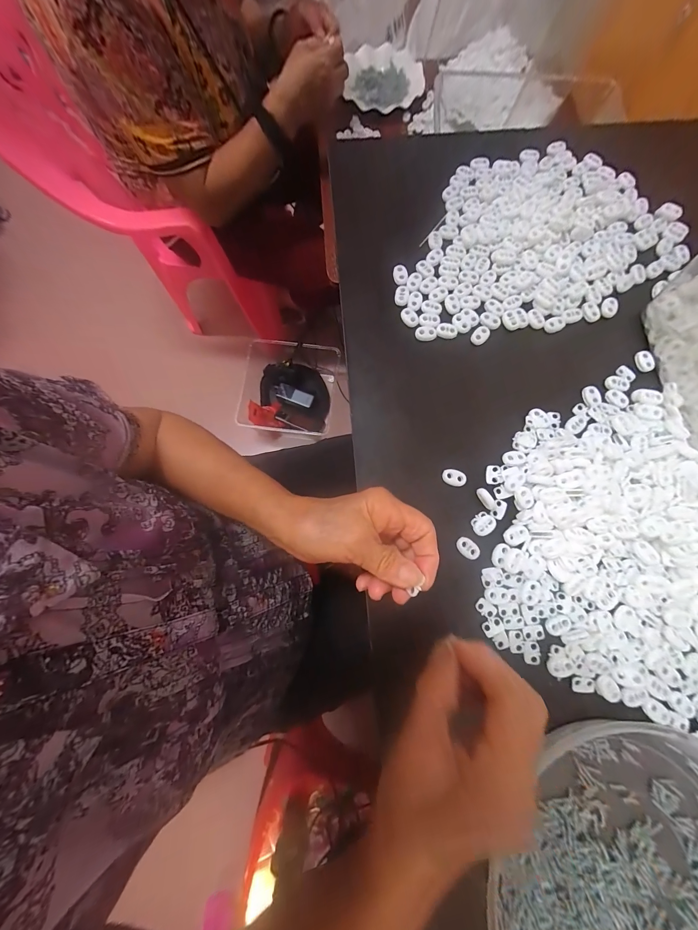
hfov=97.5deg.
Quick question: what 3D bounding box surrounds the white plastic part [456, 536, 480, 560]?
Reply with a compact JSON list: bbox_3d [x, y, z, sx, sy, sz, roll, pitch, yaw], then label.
[{"bbox_3d":[0.112,0.078,0.285,0.024,0.004,0.016,44,83,8],"label":"white plastic part"}]

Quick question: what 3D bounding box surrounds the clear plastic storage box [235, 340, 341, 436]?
[{"bbox_3d":[-0.215,-0.250,1.044,0.328,0.127,0.314,6,79,2],"label":"clear plastic storage box"}]

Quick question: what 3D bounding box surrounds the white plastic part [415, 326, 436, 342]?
[{"bbox_3d":[0.082,-0.141,0.328,0.022,0.005,0.014,4,79,1],"label":"white plastic part"}]

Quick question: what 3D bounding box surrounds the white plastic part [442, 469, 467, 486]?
[{"bbox_3d":[0.103,0.012,0.299,0.023,0.006,0.014,13,80,3],"label":"white plastic part"}]

